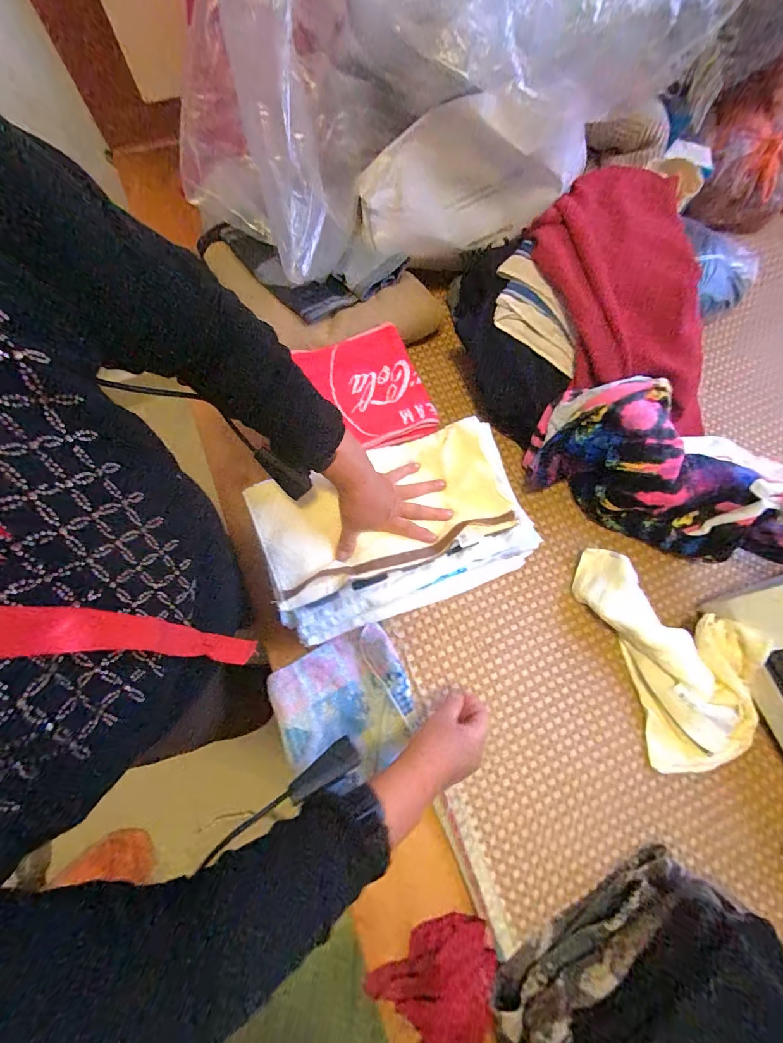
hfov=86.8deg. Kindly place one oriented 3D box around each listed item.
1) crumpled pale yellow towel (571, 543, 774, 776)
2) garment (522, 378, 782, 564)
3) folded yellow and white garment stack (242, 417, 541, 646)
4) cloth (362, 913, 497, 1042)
[{"bbox_3d":[0.370,0.163,0.543,0.158,0.062,0.298,-18,74,-7],"label":"crumpled pale yellow towel"},{"bbox_3d":[0.376,-0.050,0.564,0.377,0.162,0.129,31,74,8],"label":"garment"},{"bbox_3d":[0.006,0.004,0.557,0.343,0.088,0.211,-20,74,-8],"label":"folded yellow and white garment stack"},{"bbox_3d":[0.067,0.537,0.436,0.138,0.041,0.179,-25,75,-9],"label":"cloth"}]

